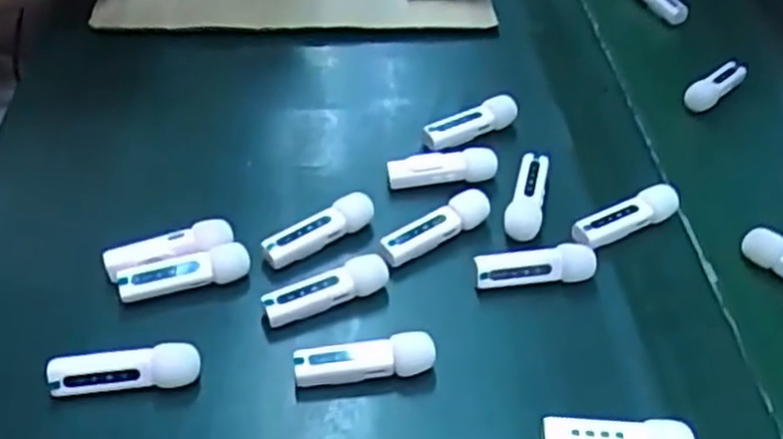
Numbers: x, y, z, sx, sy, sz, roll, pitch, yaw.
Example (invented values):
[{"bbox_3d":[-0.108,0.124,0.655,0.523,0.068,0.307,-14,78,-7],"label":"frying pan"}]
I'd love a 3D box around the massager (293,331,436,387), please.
[{"bbox_3d":[-0.013,0.066,0.357,0.063,0.025,0.015,-5,46,-9],"label":"massager"}]

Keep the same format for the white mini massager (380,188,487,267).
[{"bbox_3d":[0.024,0.005,0.415,0.069,0.019,0.016,-24,51,-25],"label":"white mini massager"}]

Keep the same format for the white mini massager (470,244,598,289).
[{"bbox_3d":[0.075,0.026,0.399,0.062,0.018,0.015,-3,45,-7],"label":"white mini massager"}]

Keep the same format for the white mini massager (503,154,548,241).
[{"bbox_3d":[0.078,-0.013,0.437,0.019,0.014,0.061,15,46,11],"label":"white mini massager"}]

